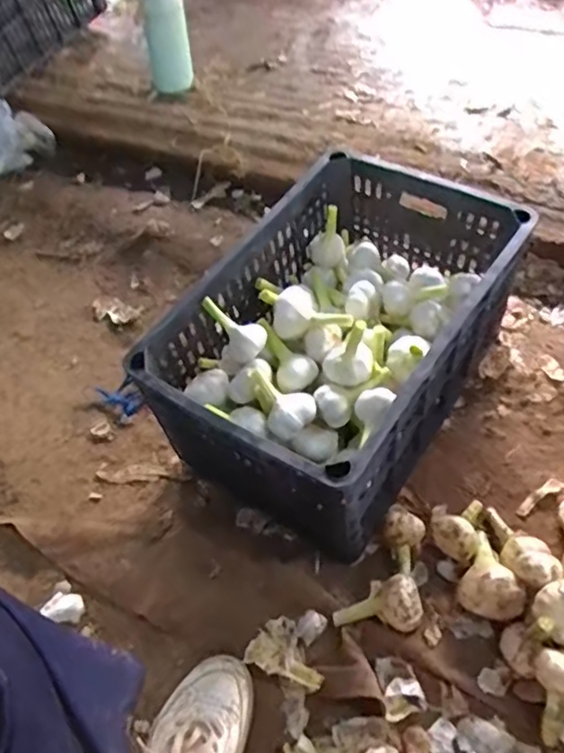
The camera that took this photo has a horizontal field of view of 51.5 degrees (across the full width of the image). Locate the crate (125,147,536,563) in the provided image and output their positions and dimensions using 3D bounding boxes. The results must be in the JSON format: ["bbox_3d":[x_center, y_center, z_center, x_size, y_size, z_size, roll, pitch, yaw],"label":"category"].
[{"bbox_3d":[0.081,-0.048,0.763,0.292,0.235,0.452,28,59,23],"label":"crate"}]

